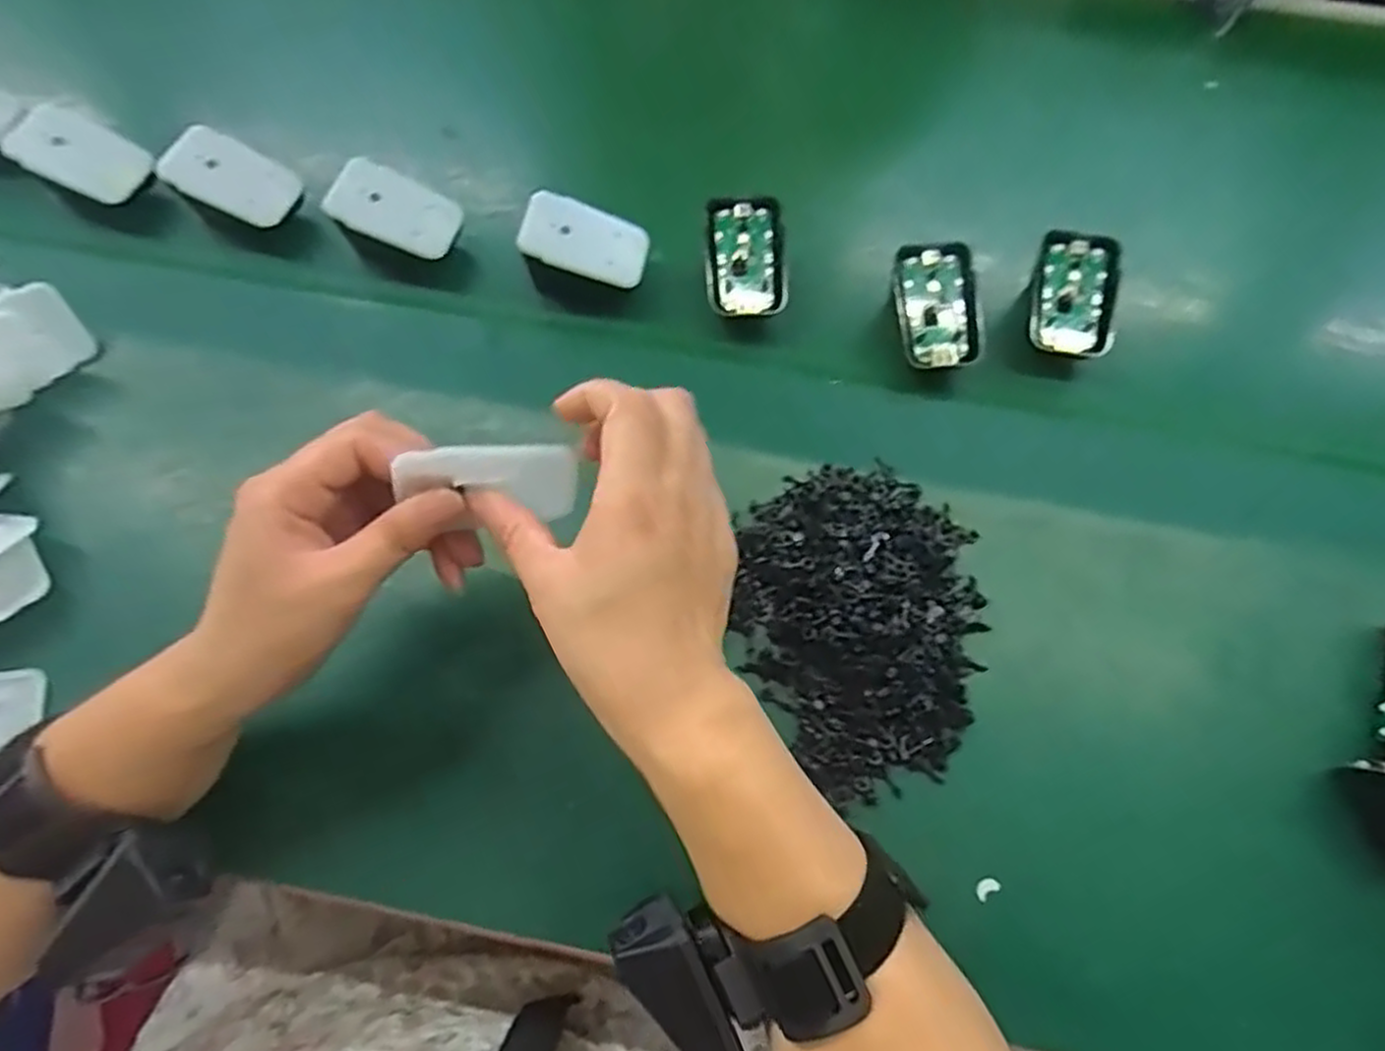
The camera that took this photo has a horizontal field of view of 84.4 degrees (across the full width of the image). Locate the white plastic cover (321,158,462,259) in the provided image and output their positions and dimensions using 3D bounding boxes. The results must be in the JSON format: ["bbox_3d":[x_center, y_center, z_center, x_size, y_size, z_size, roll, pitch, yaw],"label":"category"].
[{"bbox_3d":[-0.172,-0.183,0.443,0.069,0.041,0.012,20,40,-25],"label":"white plastic cover"}]

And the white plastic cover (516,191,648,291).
[{"bbox_3d":[-0.061,-0.163,0.432,0.074,0.011,0.039,9,89,-30],"label":"white plastic cover"}]

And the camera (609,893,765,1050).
[{"bbox_3d":[-0.002,0.175,0.276,0.027,0.022,0.073,-29,97,-13],"label":"camera"}]

